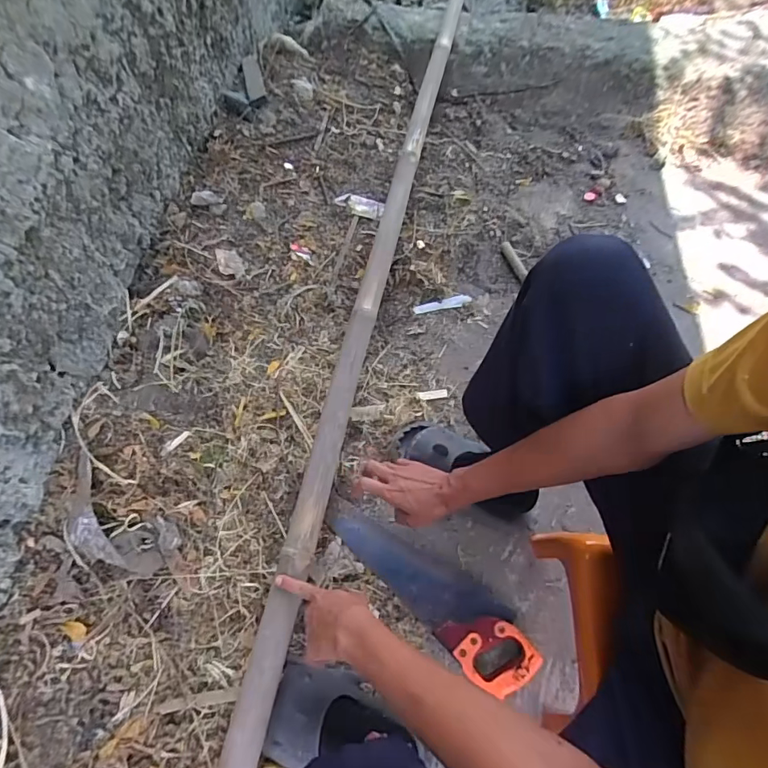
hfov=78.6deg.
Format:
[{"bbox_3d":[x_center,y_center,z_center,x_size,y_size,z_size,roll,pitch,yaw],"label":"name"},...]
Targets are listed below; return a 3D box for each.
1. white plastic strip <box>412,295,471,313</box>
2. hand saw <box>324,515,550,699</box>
[{"bbox_3d":[0.142,-0.191,1.130,0.143,0.006,0.028,-16,66,-10],"label":"white plastic strip"},{"bbox_3d":[0.088,0.358,0.832,0.400,0.032,0.118,41,69,16],"label":"hand saw"}]

